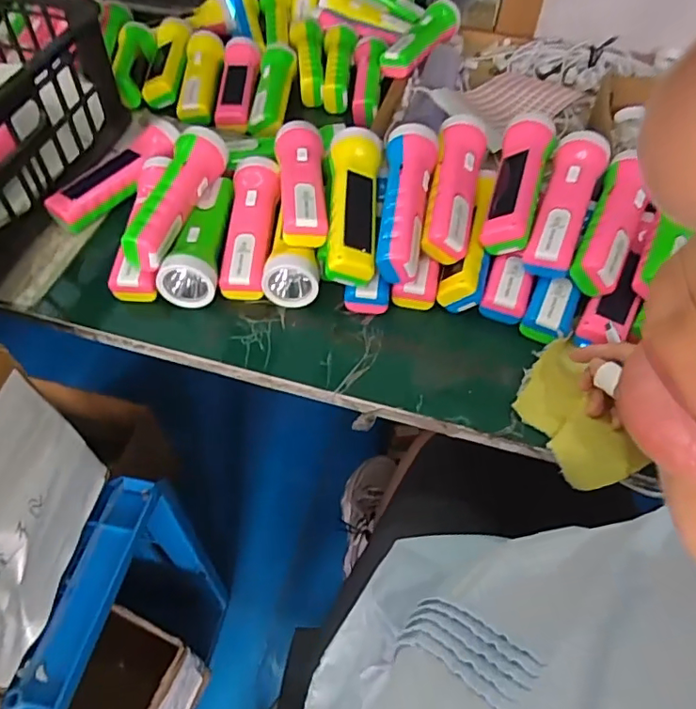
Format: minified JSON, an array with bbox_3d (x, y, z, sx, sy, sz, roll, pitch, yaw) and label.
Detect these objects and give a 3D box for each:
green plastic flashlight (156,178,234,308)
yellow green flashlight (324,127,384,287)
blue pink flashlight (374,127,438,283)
[{"bbox_3d":[-0.141,-0.119,0.558,0.051,0.050,0.160,7,53,3],"label":"green plastic flashlight"},{"bbox_3d":[0.004,-0.143,0.526,0.048,0.046,0.163,4,65,0],"label":"yellow green flashlight"},{"bbox_3d":[0.053,-0.145,0.531,0.047,0.046,0.172,16,67,-17],"label":"blue pink flashlight"}]

